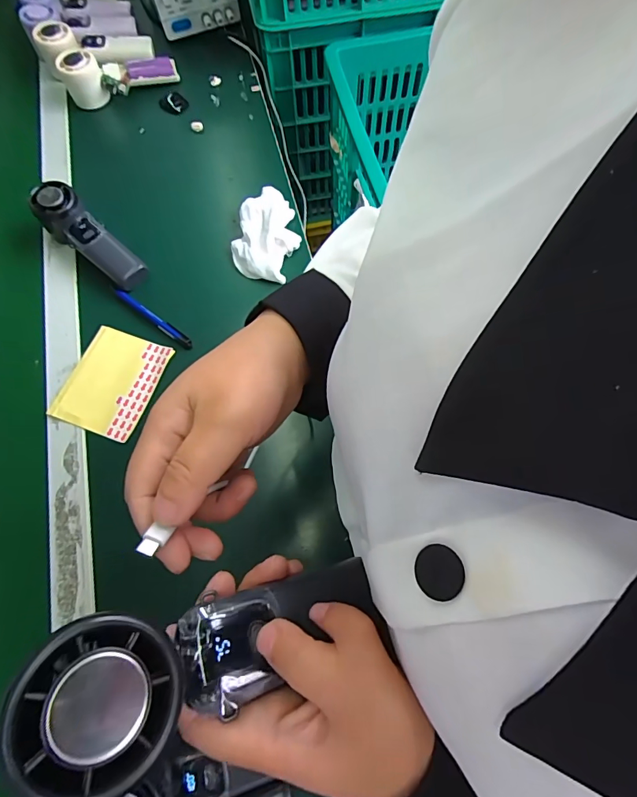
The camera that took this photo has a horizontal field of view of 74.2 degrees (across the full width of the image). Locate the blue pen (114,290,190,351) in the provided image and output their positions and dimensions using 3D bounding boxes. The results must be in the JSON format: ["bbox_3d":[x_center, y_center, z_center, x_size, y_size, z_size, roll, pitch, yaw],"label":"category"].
[{"bbox_3d":[-0.200,-0.098,0.509,0.123,0.007,0.013,36,74,12],"label":"blue pen"}]

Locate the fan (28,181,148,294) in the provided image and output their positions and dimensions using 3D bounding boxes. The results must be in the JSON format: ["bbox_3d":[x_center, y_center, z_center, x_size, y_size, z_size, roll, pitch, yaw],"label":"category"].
[{"bbox_3d":[-0.286,-0.199,0.534,0.164,0.053,0.053,42,74,0],"label":"fan"}]

